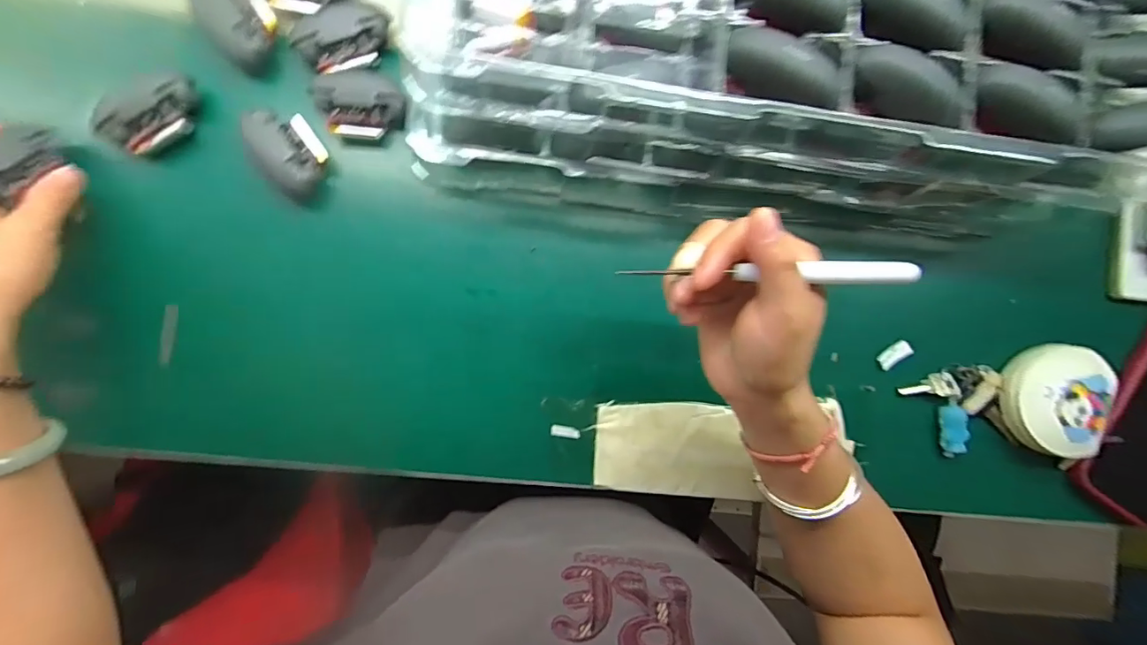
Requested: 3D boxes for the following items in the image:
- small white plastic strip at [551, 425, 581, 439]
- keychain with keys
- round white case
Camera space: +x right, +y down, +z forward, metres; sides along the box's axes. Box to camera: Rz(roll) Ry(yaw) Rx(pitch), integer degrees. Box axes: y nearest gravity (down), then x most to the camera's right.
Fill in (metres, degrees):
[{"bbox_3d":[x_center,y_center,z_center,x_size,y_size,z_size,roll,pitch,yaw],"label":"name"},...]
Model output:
[{"bbox_3d":[-0.006,0.079,0.363,0.021,0.005,0.008,7,88,-5],"label":"small white plastic strip"},{"bbox_3d":[0.295,0.068,0.382,0.071,0.016,0.063,-16,90,-5],"label":"keychain with keys"},{"bbox_3d":[0.363,0.058,0.377,0.072,0.031,0.078,0,89,-5],"label":"round white case"}]

